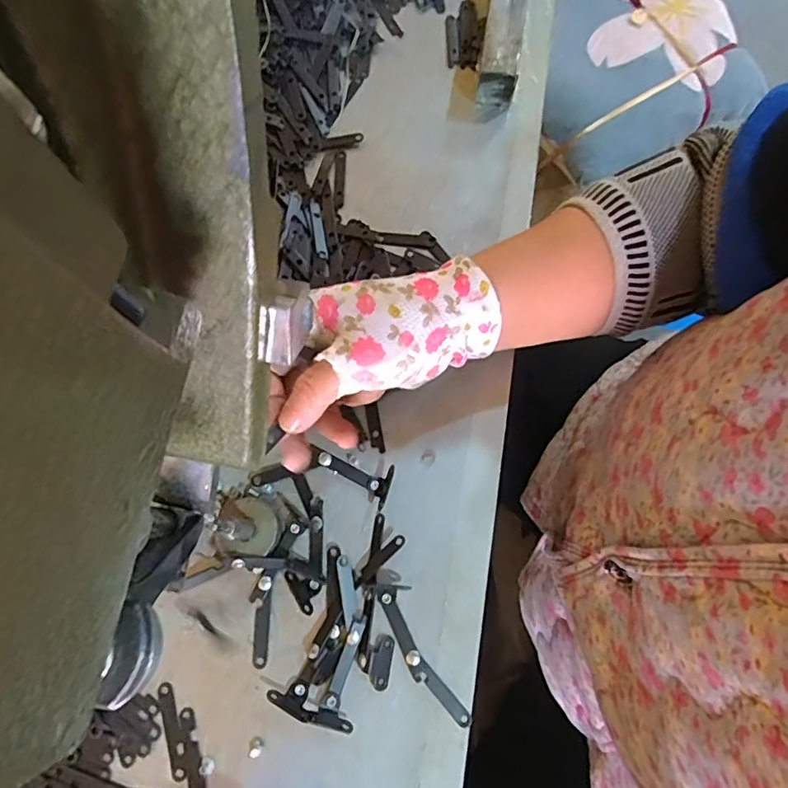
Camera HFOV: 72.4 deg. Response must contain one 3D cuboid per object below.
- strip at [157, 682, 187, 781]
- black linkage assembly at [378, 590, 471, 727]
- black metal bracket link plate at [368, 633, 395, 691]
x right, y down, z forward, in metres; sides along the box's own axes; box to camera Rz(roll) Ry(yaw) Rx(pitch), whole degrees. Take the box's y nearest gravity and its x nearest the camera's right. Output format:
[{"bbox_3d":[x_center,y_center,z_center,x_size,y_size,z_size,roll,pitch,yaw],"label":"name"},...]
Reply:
[{"bbox_3d":[-0.130,0.198,0.316,0.009,0.004,0.052,-16,76,-5],"label":"strip"},{"bbox_3d":[0.015,0.159,0.323,0.014,0.004,0.087,-33,78,-9],"label":"black linkage assembly"},{"bbox_3d":[-0.007,0.160,0.321,0.012,0.004,0.030,10,75,1],"label":"black metal bracket link plate"}]

